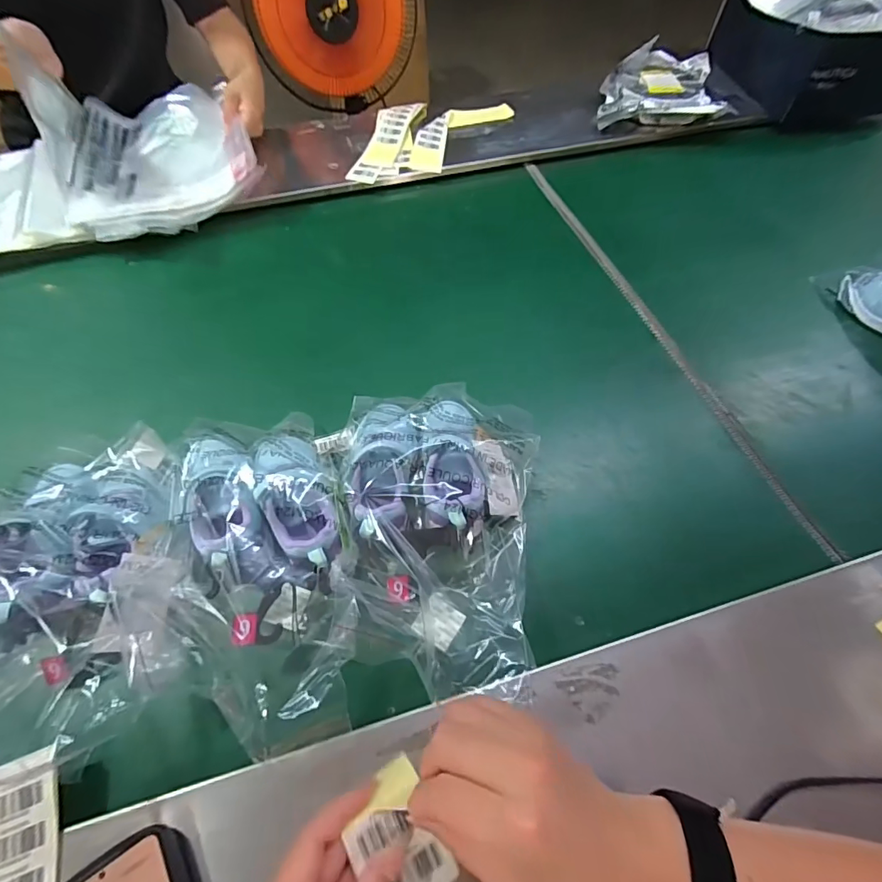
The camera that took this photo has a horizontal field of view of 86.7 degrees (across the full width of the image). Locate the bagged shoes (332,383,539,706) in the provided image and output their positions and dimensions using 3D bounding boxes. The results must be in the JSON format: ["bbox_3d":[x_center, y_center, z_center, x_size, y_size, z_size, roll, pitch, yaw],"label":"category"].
[{"bbox_3d":[-0.007,0.063,0.437,0.192,0.061,0.305,4,55,5],"label":"bagged shoes"}]

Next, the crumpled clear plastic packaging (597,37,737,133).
[{"bbox_3d":[0.413,-0.672,0.898,0.225,0.071,0.201,3,55,4],"label":"crumpled clear plastic packaging"}]

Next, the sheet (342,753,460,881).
[{"bbox_3d":[-0.024,0.230,0.267,0.045,0.021,0.068,-27,64,-16],"label":"sheet"}]

